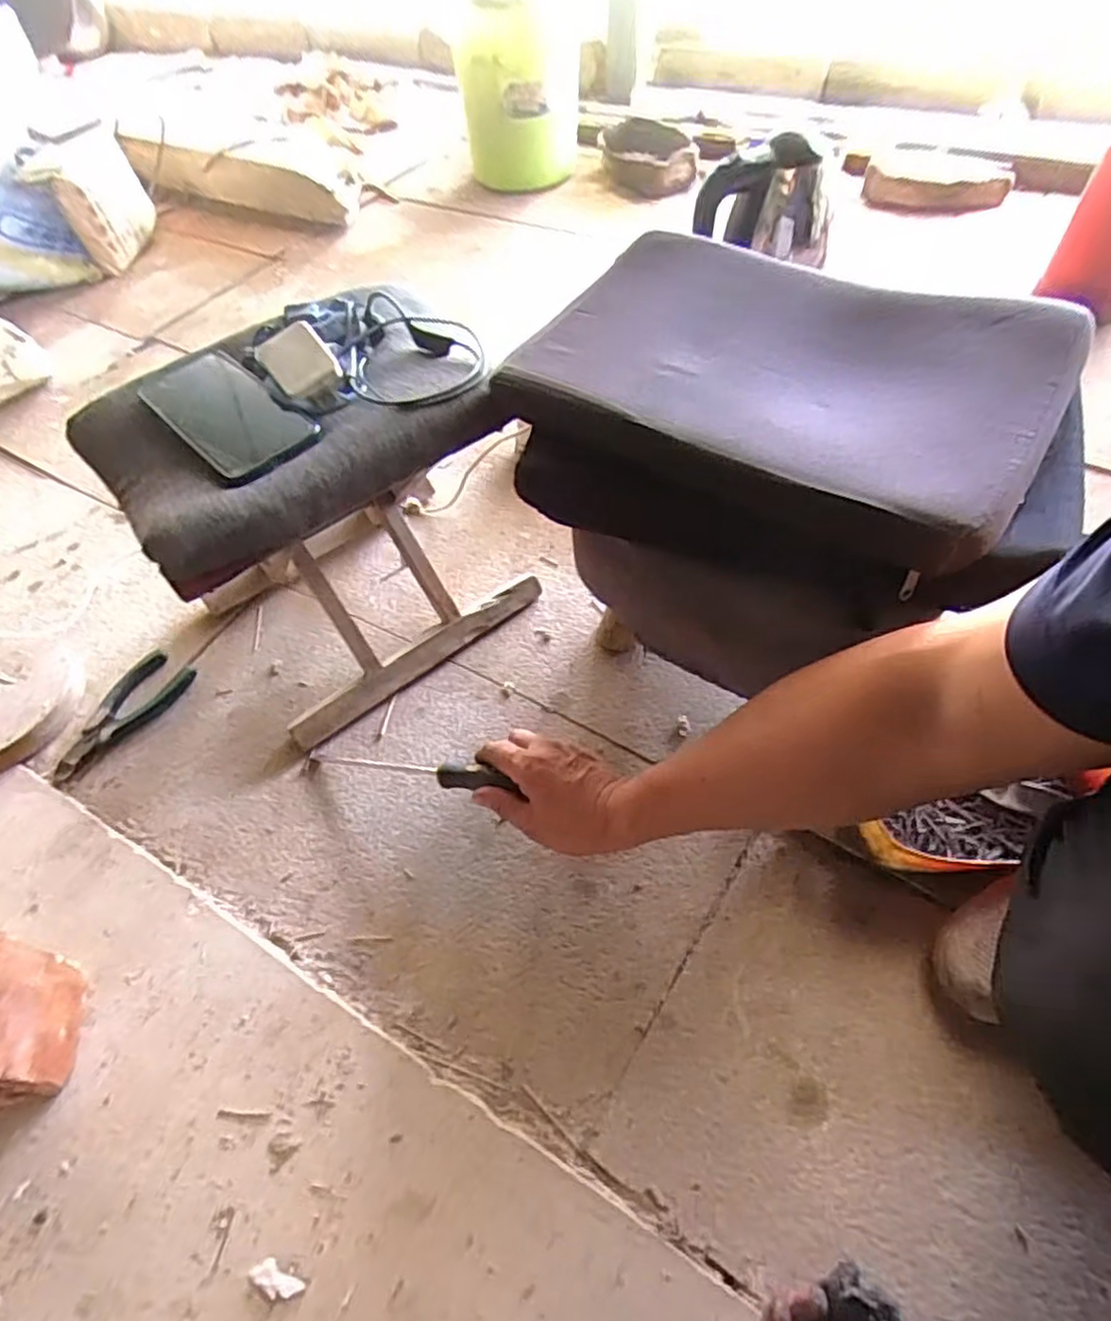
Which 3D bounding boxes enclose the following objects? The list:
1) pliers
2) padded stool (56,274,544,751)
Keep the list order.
[{"bbox_3d":[-0.441,0.056,0.704,0.060,0.012,0.150,24,60,20],"label":"pliers"},{"bbox_3d":[-0.208,-0.130,0.646,0.315,0.300,0.232,-32,58,-17],"label":"padded stool"}]

